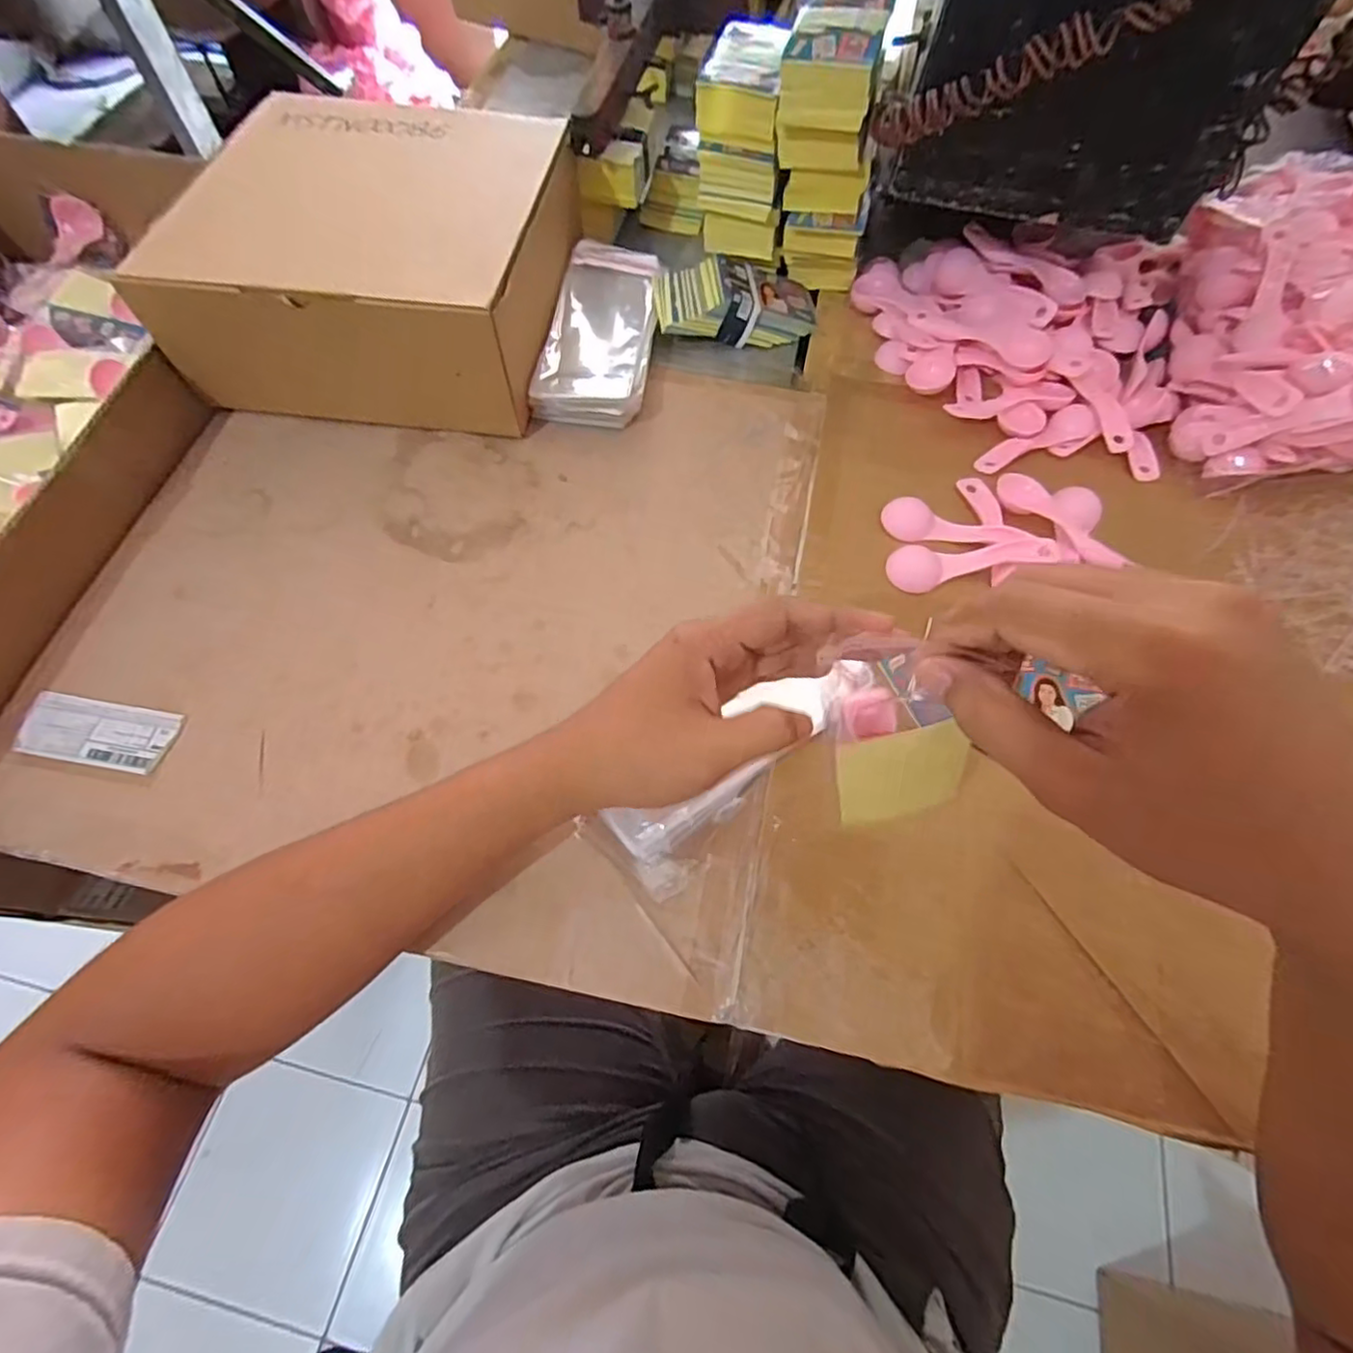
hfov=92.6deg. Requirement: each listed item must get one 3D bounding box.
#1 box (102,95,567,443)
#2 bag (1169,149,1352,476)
[{"bbox_3d":[-0.223,-0.326,0.500,0.257,0.100,0.258,4,66,1],"label":"box"},{"bbox_3d":[0.477,-0.273,0.485,0.159,0.092,0.269,17,67,6],"label":"bag"}]

